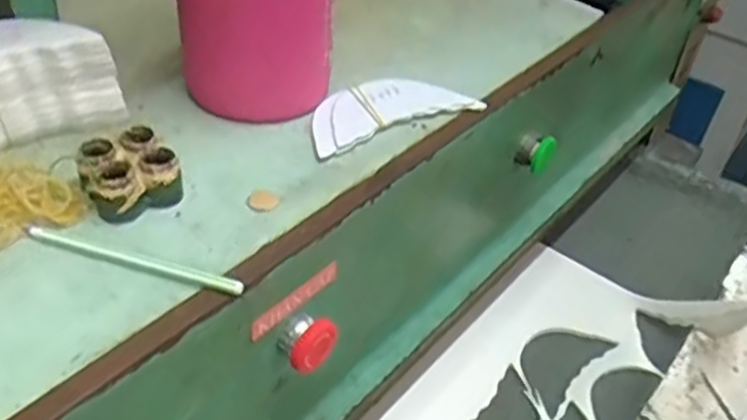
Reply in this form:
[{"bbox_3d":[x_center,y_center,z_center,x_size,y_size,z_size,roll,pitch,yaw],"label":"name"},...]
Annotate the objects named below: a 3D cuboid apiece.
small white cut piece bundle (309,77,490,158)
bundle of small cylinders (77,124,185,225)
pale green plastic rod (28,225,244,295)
[{"bbox_3d":[0.013,-0.084,0.594,0.156,0.005,0.084,-17,41,-23],"label":"small white cut piece bundle"},{"bbox_3d":[-0.161,-0.024,0.477,0.055,0.032,0.053,-24,44,-30],"label":"bundle of small cylinders"},{"bbox_3d":[-0.144,0.029,0.432,0.139,0.008,0.009,12,38,13],"label":"pale green plastic rod"}]

